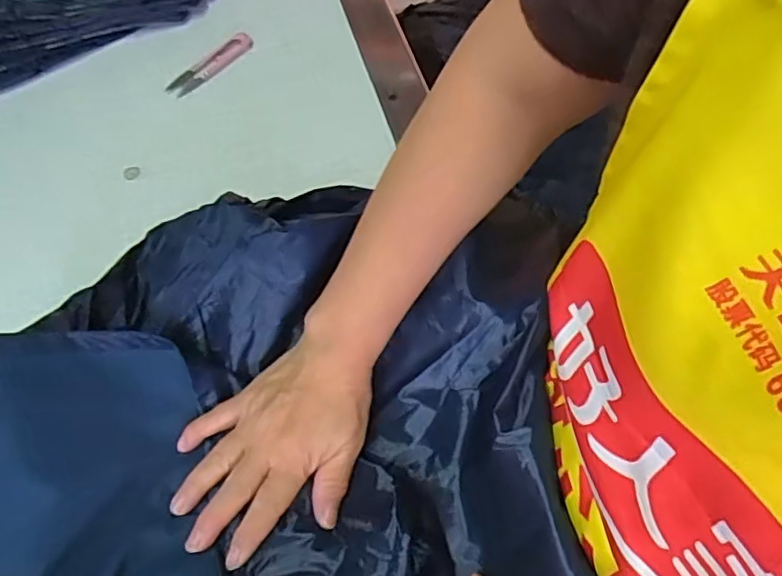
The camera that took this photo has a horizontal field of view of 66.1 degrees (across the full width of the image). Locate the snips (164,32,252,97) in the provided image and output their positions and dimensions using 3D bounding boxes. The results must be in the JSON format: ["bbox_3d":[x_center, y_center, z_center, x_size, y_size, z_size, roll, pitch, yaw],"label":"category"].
[{"bbox_3d":[-0.184,-0.229,0.613,0.027,0.011,0.098,35,67,20],"label":"snips"}]

